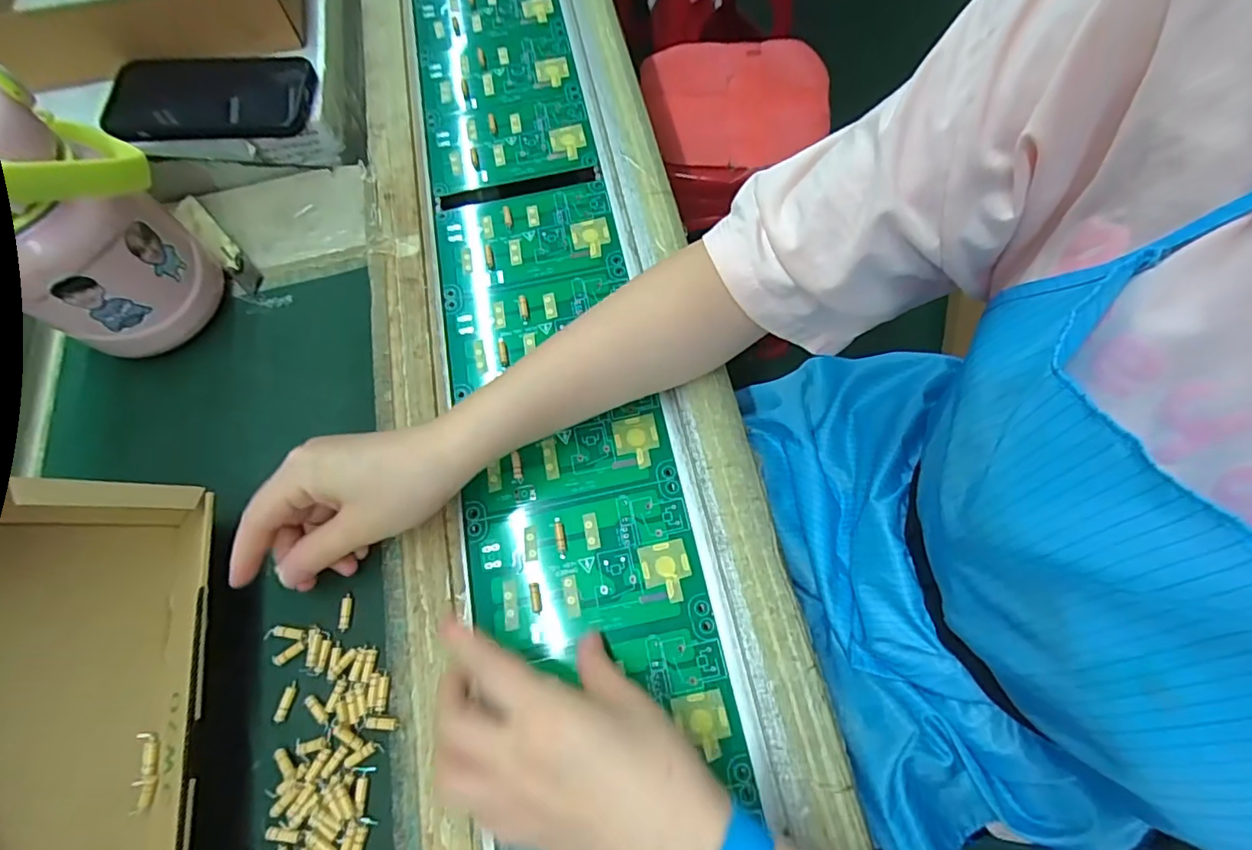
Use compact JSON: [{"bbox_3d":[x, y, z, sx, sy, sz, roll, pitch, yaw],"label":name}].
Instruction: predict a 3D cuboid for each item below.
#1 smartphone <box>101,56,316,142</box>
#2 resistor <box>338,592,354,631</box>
[{"bbox_3d":[-0.323,-0.250,0.431,0.159,0.014,0.077,-2,68,2],"label":"smartphone"},{"bbox_3d":[-0.162,0.108,0.323,0.006,0.004,0.021,-4,68,1],"label":"resistor"}]

